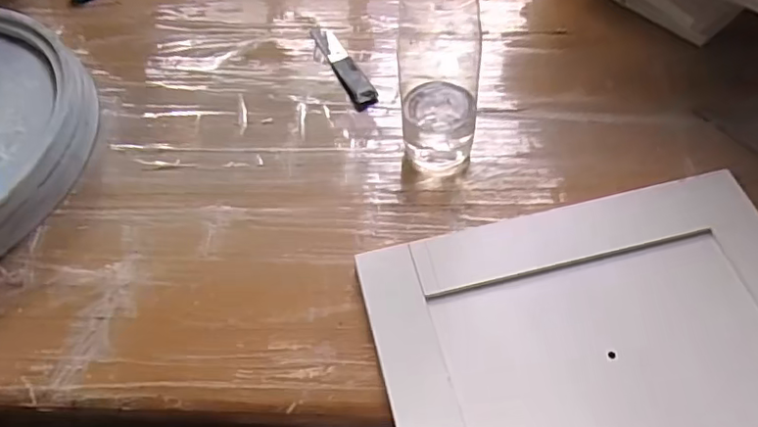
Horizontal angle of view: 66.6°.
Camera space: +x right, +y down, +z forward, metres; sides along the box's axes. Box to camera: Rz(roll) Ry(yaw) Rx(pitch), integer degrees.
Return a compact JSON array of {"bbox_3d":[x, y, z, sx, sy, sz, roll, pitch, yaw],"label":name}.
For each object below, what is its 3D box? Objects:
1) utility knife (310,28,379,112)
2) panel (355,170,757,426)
[{"bbox_3d":[-0.033,-0.135,0.520,0.023,0.006,0.110,-23,59,-12],"label":"utility knife"},{"bbox_3d":[0.147,0.087,0.366,0.282,0.020,0.213,-12,57,-6],"label":"panel"}]

